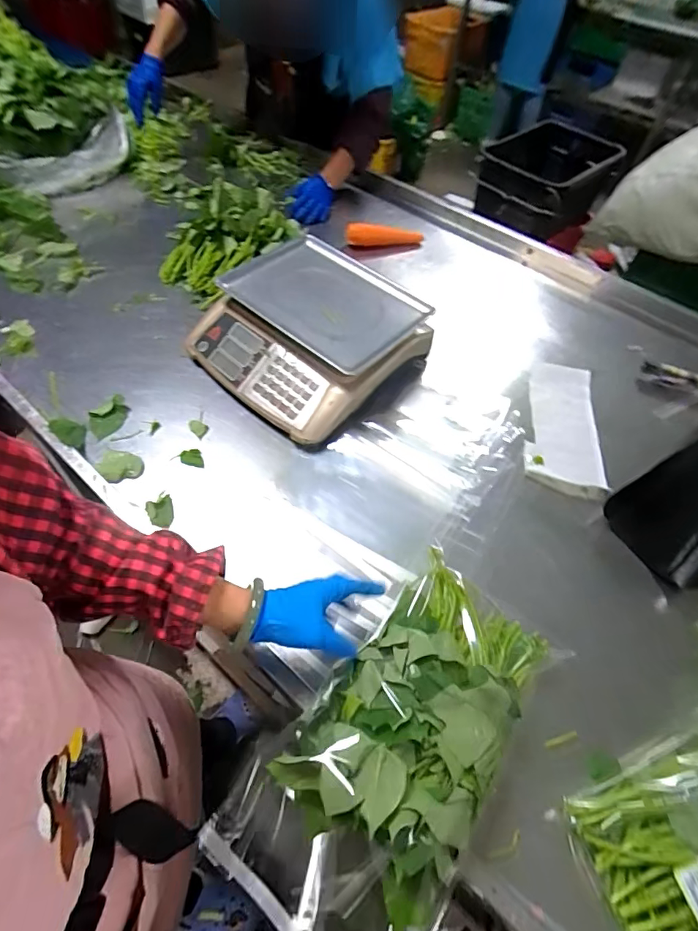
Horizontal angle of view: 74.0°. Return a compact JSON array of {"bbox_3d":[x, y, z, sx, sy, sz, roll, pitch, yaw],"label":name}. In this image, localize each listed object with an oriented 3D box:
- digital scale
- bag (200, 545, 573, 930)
[{"bbox_3d":[-0.074,-0.238,0.858,0.355,0.120,0.342,37,60,21],"label":"digital scale"},{"bbox_3d":[0.063,0.267,0.478,0.190,0.104,0.381,34,59,19],"label":"bag"}]

